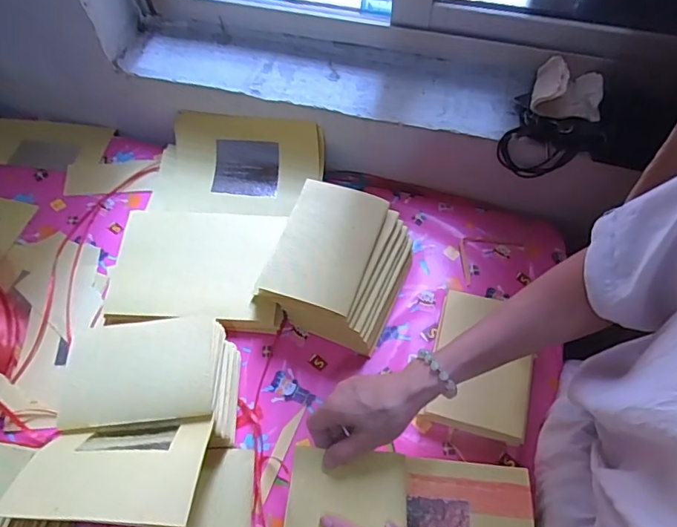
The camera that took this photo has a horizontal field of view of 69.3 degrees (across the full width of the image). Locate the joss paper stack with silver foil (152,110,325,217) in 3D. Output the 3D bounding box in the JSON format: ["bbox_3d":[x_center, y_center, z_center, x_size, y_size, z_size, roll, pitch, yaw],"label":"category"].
[{"bbox_3d":[-0.160,-0.144,0.741,0.253,0.083,0.141,12,61,7],"label":"joss paper stack with silver foil"}]

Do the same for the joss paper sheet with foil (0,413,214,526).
[{"bbox_3d":[-0.209,0.193,0.465,0.154,0.015,0.114,2,23,-3],"label":"joss paper sheet with foil"}]

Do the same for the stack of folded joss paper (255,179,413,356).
[{"bbox_3d":[0.001,0.005,0.624,0.152,0.116,0.162,22,62,12],"label":"stack of folded joss paper"}]

